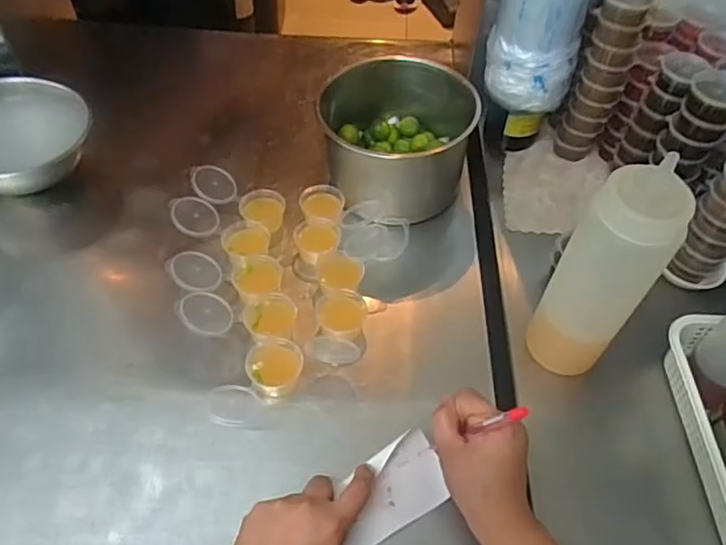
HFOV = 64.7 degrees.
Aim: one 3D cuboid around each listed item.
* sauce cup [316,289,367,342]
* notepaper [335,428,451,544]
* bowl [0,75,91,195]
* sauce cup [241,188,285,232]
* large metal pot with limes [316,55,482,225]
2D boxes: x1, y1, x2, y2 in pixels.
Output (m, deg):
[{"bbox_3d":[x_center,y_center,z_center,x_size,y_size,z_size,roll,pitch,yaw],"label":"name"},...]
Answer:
[{"bbox_3d":[-0.021,0.042,0.570,0.049,0.029,0.042,4,53,0],"label":"sauce cup"},{"bbox_3d":[0.022,0.181,0.477,0.098,0.007,0.063,-24,57,-20],"label":"notepaper"},{"bbox_3d":[-0.417,-0.165,0.680,0.165,0.070,0.165,2,53,-2],"label":"bowl"},{"bbox_3d":[-0.116,-0.065,0.665,0.050,0.041,0.048,2,53,-2],"label":"sauce cup"},{"bbox_3d":[0.038,-0.152,0.666,0.161,0.122,0.165,2,53,-2],"label":"large metal pot with limes"}]

